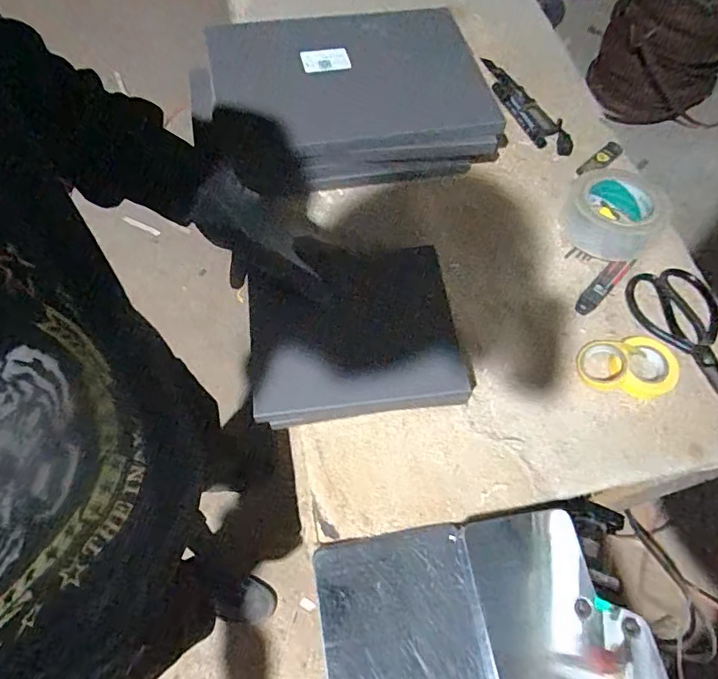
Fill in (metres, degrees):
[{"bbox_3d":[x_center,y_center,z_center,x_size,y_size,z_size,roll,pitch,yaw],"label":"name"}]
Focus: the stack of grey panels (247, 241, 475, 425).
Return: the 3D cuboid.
[{"bbox_3d":[-0.006,-0.006,0.534,0.197,0.063,0.174,-5,65,-5],"label":"stack of grey panels"}]

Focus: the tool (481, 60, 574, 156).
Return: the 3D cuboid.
[{"bbox_3d":[0.236,-0.335,0.760,0.052,0.022,0.197,-34,69,-17],"label":"tool"}]

